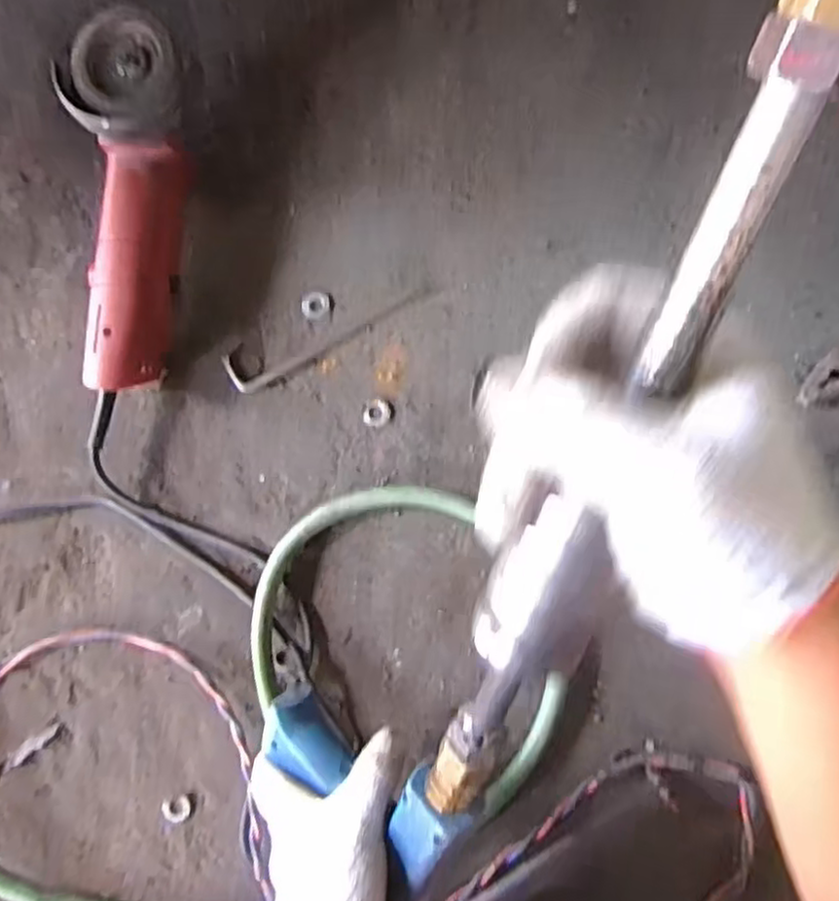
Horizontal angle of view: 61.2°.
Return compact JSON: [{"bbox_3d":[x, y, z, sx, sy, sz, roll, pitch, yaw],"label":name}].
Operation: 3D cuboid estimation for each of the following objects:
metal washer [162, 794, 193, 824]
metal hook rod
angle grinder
[{"bbox_3d":[-0.198,0.294,0.580,0.025,0.004,0.022,-29,84,1],"label":"metal washer"},{"bbox_3d":[-0.072,-0.098,0.599,0.191,0.006,0.034,-23,85,2],"label":"metal hook rod"},{"bbox_3d":[-0.230,-0.189,0.562,0.097,0.090,0.279,4,86,4],"label":"angle grinder"}]

